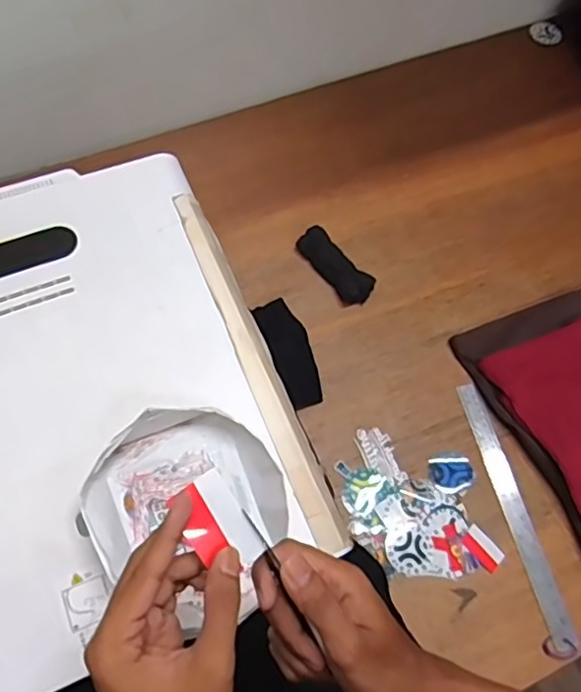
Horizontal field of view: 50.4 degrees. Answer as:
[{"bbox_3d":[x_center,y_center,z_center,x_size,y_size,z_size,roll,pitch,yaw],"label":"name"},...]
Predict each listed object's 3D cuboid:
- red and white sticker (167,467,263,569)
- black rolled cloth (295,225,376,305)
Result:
[{"bbox_3d":[-0.045,0.109,0.375,0.036,0.004,0.058,-31,90,-16],"label":"red and white sticker"},{"bbox_3d":[0.063,-0.115,0.877,0.048,0.022,0.130,-35,73,-18],"label":"black rolled cloth"}]

